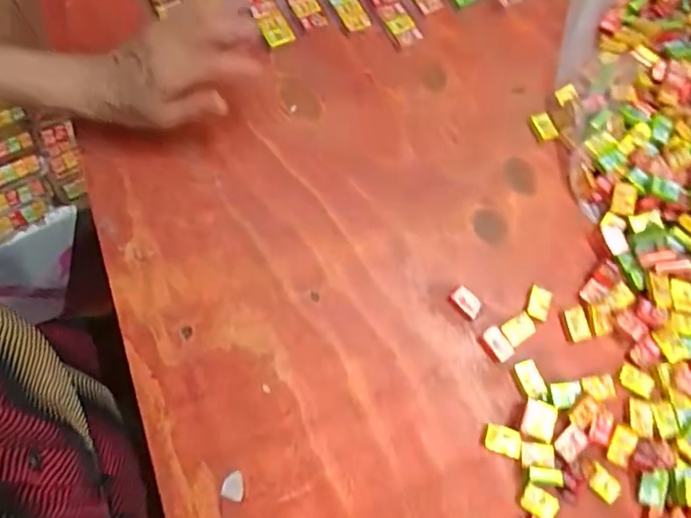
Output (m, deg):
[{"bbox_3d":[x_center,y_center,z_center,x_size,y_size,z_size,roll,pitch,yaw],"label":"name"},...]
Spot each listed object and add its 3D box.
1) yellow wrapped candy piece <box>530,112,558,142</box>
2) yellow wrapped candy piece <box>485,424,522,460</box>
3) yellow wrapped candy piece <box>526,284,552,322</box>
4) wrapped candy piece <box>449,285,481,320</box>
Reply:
[{"bbox_3d":[0.182,-0.122,0.479,0.017,0.005,0.027,-22,74,-12],"label":"yellow wrapped candy piece"},{"bbox_3d":[0.118,0.136,0.387,0.027,0.005,0.020,15,70,0],"label":"yellow wrapped candy piece"},{"bbox_3d":[0.157,0.036,0.420,0.017,0.006,0.028,27,70,4],"label":"yellow wrapped candy piece"},{"bbox_3d":[0.098,0.035,0.421,0.019,0.006,0.027,-42,79,-17],"label":"wrapped candy piece"}]

